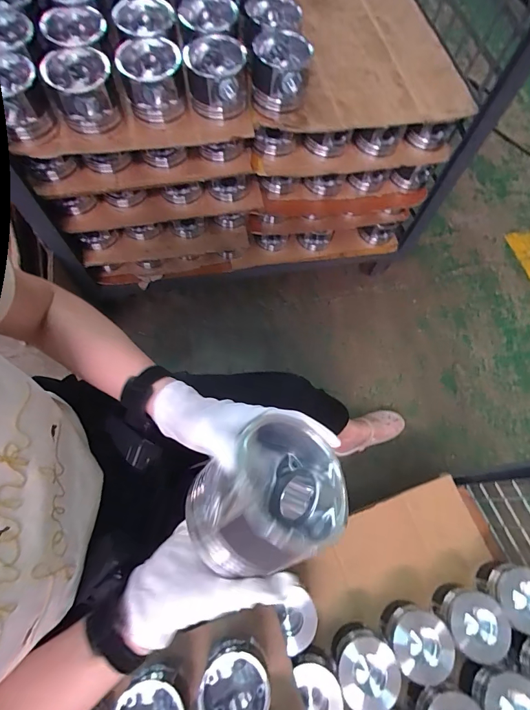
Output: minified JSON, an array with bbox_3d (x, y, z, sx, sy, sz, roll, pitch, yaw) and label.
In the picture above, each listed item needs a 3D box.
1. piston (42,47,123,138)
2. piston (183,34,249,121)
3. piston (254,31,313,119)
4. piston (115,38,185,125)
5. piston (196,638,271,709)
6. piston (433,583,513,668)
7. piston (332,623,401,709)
[{"bbox_3d":[-0.327,-0.480,0.657,0.111,0.090,0.092,-21,70,-9],"label":"piston"},{"bbox_3d":[-0.091,-0.527,0.691,0.112,0.095,0.105,-7,69,-4],"label":"piston"},{"bbox_3d":[0.030,-0.553,0.710,0.113,0.093,0.113,3,68,0],"label":"piston"},{"bbox_3d":[-0.212,-0.517,0.685,0.113,0.091,0.101,-11,69,-5],"label":"piston"},{"bbox_3d":[-0.048,0.552,0.600,0.114,0.070,0.113,0,68,-1],"label":"piston"},{"bbox_3d":[0.422,0.544,0.730,0.114,0.107,0.119,-39,74,-15],"label":"piston"},{"bbox_3d":[0.195,0.605,0.694,0.103,0.129,0.117,-9,69,-4],"label":"piston"}]

